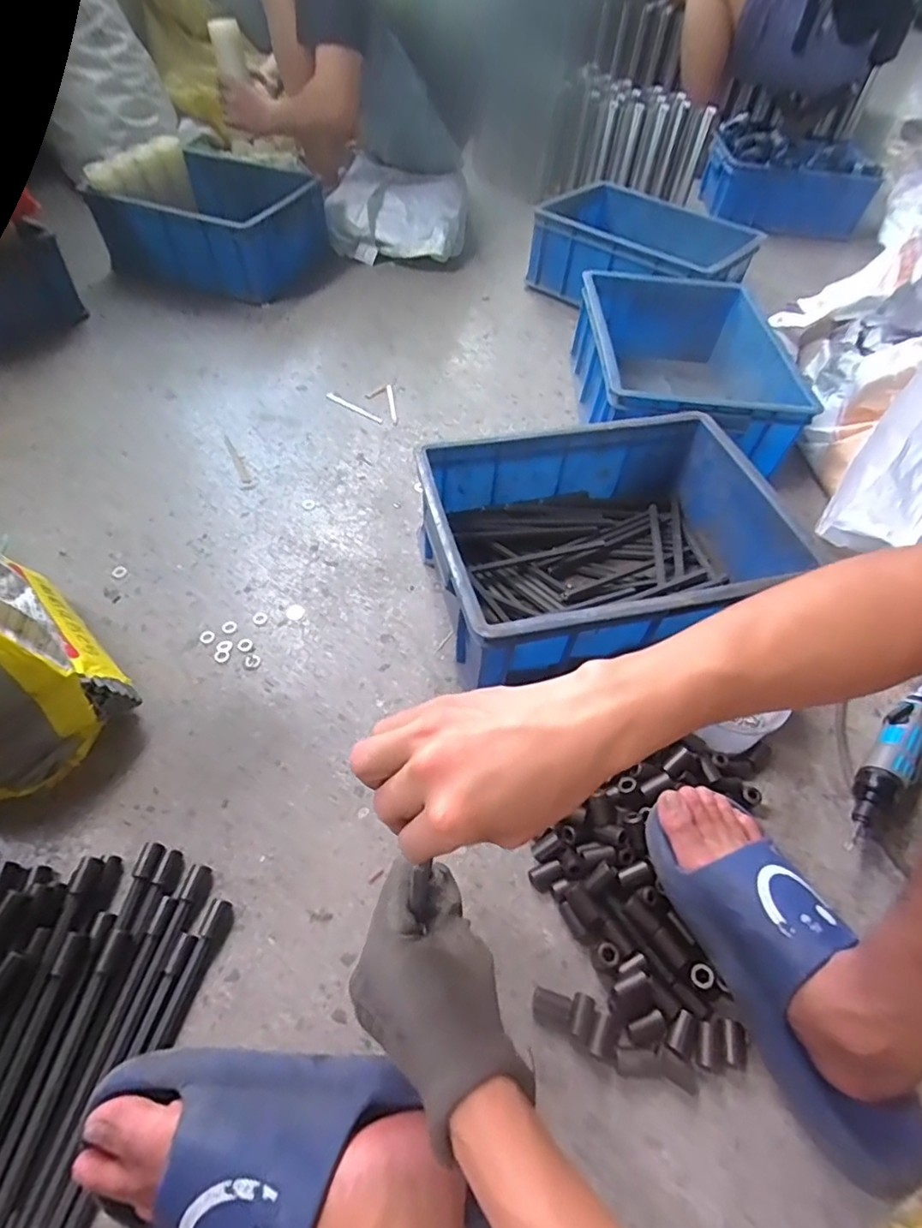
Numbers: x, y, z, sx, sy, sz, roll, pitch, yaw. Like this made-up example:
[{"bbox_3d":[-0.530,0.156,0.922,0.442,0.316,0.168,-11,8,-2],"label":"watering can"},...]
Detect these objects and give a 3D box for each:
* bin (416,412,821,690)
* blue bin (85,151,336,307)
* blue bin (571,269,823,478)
[{"bbox_3d":[0.165,-0.076,0.693,0.393,0.148,0.287,-10,54,-11],"label":"bin"},{"bbox_3d":[-0.496,-0.832,1.231,0.439,0.144,0.301,19,54,11],"label":"blue bin"},{"bbox_3d":[0.362,-0.409,0.960,0.330,0.148,0.450,8,53,2],"label":"blue bin"}]

